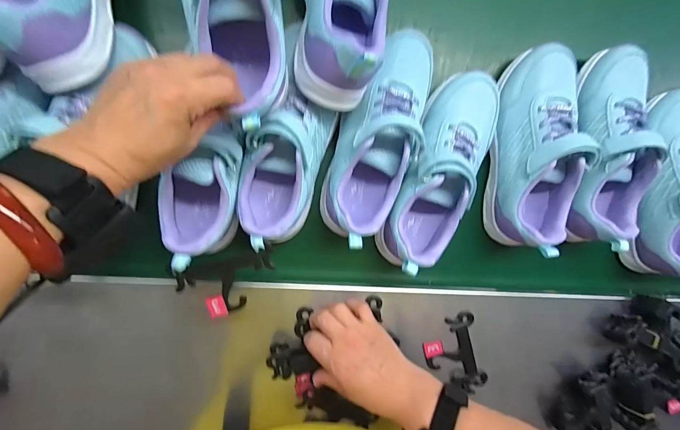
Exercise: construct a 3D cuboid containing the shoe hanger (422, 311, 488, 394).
[{"bbox_3d":[0.145,0.181,0.439,0.069,0.014,0.100,-15,96,-4],"label":"shoe hanger"}]

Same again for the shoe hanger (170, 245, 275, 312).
[{"bbox_3d":[-0.112,0.070,0.347,0.098,0.014,0.058,-15,96,-4],"label":"shoe hanger"}]

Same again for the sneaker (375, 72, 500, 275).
[{"bbox_3d":[0.116,-0.047,0.380,0.087,0.076,0.230,21,93,-7],"label":"sneaker"}]

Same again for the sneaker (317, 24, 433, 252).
[{"bbox_3d":[0.043,-0.086,0.370,0.082,0.088,0.226,16,93,-6],"label":"sneaker"}]

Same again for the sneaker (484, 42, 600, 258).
[{"bbox_3d":[0.231,-0.076,0.392,0.084,0.069,0.233,6,94,-6],"label":"sneaker"}]

